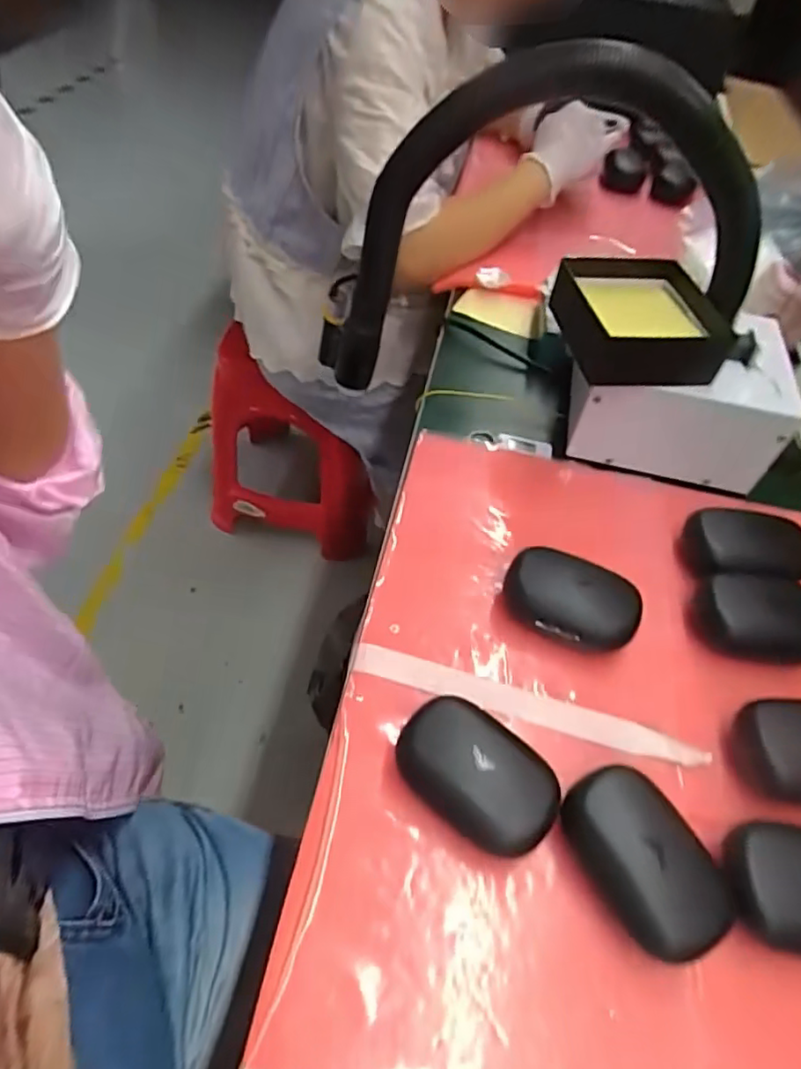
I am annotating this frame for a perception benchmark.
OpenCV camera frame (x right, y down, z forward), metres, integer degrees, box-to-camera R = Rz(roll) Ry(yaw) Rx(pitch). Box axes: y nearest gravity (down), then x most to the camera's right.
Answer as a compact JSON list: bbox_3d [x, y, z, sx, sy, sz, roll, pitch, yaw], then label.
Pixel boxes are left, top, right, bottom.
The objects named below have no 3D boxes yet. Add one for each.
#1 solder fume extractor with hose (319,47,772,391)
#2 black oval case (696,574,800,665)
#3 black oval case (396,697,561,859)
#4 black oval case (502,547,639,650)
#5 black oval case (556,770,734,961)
[{"bbox_3d":[0.102,-0.207,0.459,0.327,0.258,0.134,25,53,15],"label":"solder fume extractor with hose"},{"bbox_3d":[0.242,0.056,0.400,0.083,0.027,0.048,6,50,-1],"label":"black oval case"},{"bbox_3d":[0.040,0.126,0.319,0.084,0.038,0.053,33,55,21],"label":"black oval case"},{"bbox_3d":[0.110,0.044,0.396,0.084,0.029,0.055,20,52,11],"label":"black oval case"},{"bbox_3d":[0.119,0.161,0.301,0.053,0.034,0.082,-21,55,-21],"label":"black oval case"}]

